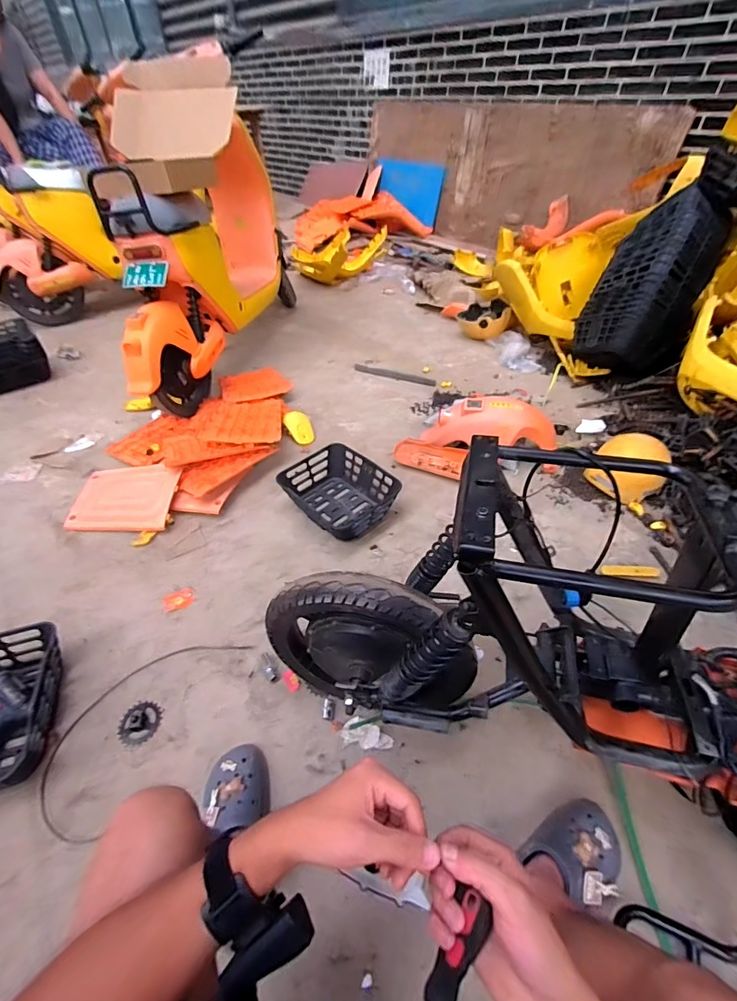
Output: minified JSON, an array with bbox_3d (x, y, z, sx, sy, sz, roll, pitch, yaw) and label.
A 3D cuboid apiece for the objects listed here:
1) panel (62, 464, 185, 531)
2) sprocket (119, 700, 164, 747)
[{"bbox_3d":[-0.765,-0.013,1.328,0.312,0.017,0.243,1,60,2],"label":"panel"},{"bbox_3d":[-0.489,0.476,0.896,0.087,0.005,0.084,0,49,0],"label":"sprocket"}]

